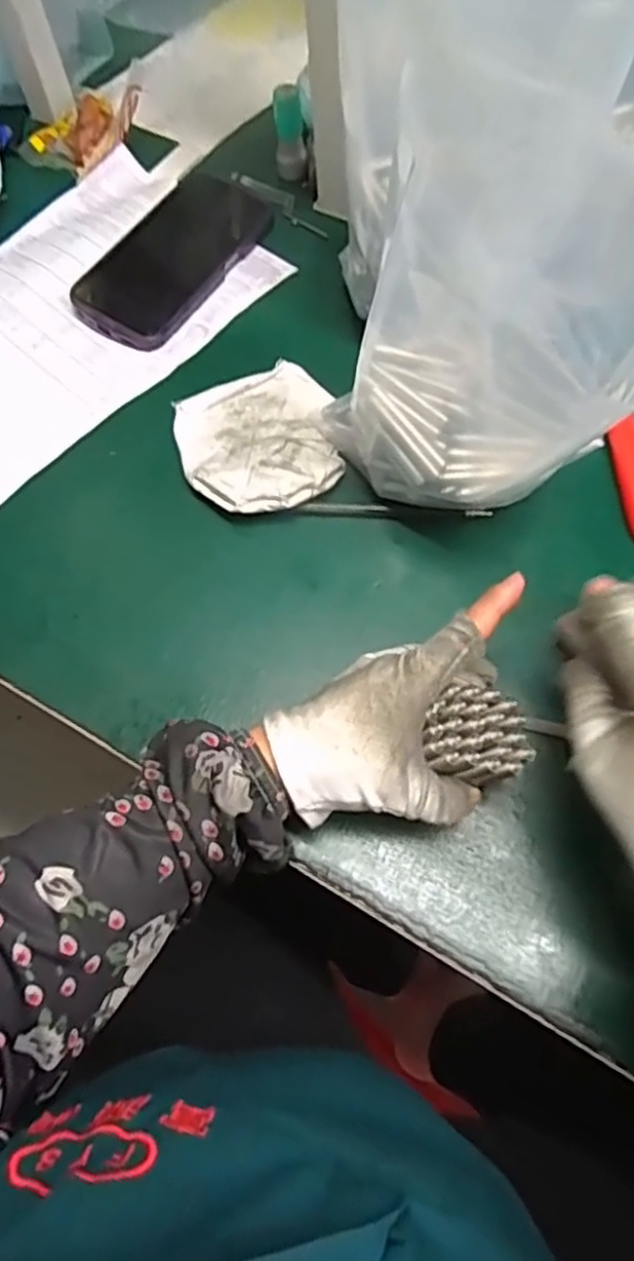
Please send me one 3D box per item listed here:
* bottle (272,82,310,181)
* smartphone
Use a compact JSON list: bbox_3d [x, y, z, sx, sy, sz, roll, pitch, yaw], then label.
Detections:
[{"bbox_3d":[-0.021,-0.392,0.537,0.026,0.059,0.020,-4,65,2],"label":"bottle"},{"bbox_3d":[-0.111,-0.282,0.508,0.082,0.015,0.161,34,75,5],"label":"smartphone"}]

